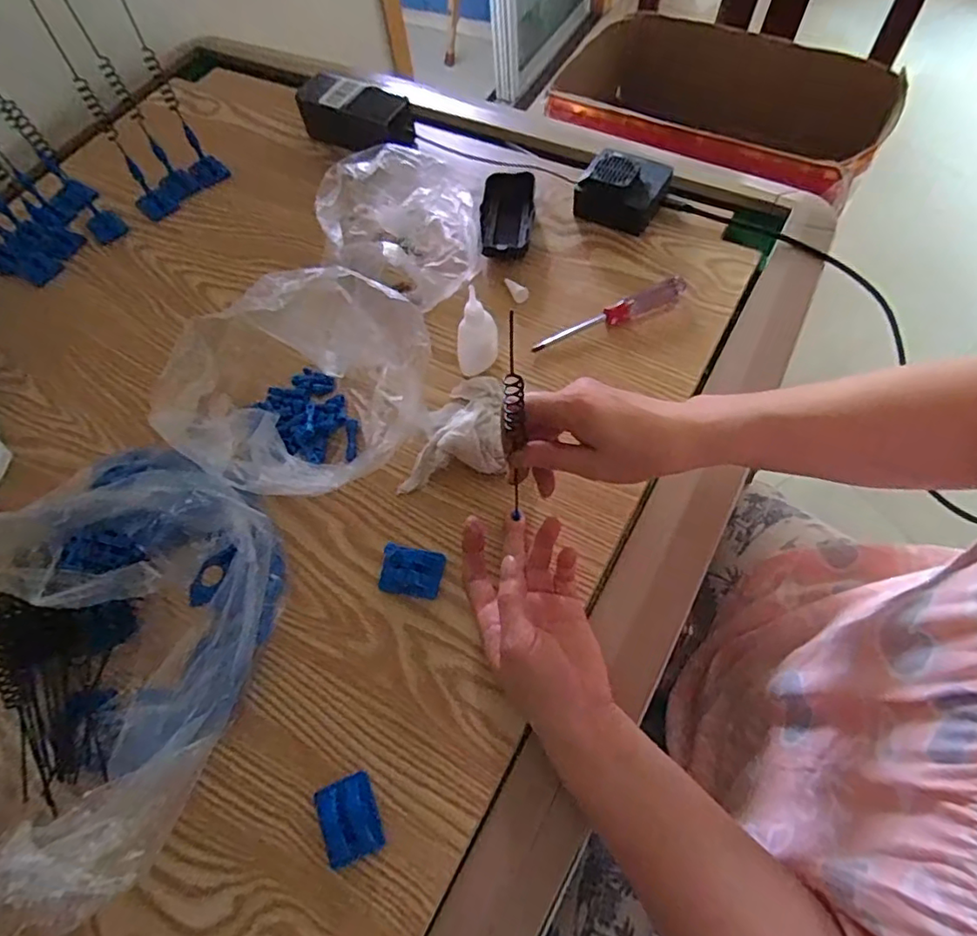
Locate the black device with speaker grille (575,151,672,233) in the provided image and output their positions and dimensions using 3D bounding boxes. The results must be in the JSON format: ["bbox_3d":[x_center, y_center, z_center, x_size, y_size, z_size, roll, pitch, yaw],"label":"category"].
[{"bbox_3d":[0.134,-0.279,0.584,0.081,0.045,0.070,20,66,16],"label":"black device with speaker grille"}]

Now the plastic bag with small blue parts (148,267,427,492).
[{"bbox_3d":[-0.143,-0.057,0.453,0.171,0.105,0.168,-7,61,2],"label":"plastic bag with small blue parts"}]

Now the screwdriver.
[{"bbox_3d":[0.111,-0.138,0.526,0.148,0.022,0.018,-22,62,-6],"label":"screwdriver"}]

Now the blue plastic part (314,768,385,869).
[{"bbox_3d":[-0.085,0.214,0.359,0.034,0.013,0.045,-22,62,-6],"label":"blue plastic part"}]

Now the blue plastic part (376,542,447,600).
[{"bbox_3d":[-0.055,0.074,0.427,0.043,0.020,0.034,10,63,11],"label":"blue plastic part"}]

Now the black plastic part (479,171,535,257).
[{"bbox_3d":[0.017,-0.252,0.589,0.051,0.020,0.107,5,62,9],"label":"black plastic part"}]

